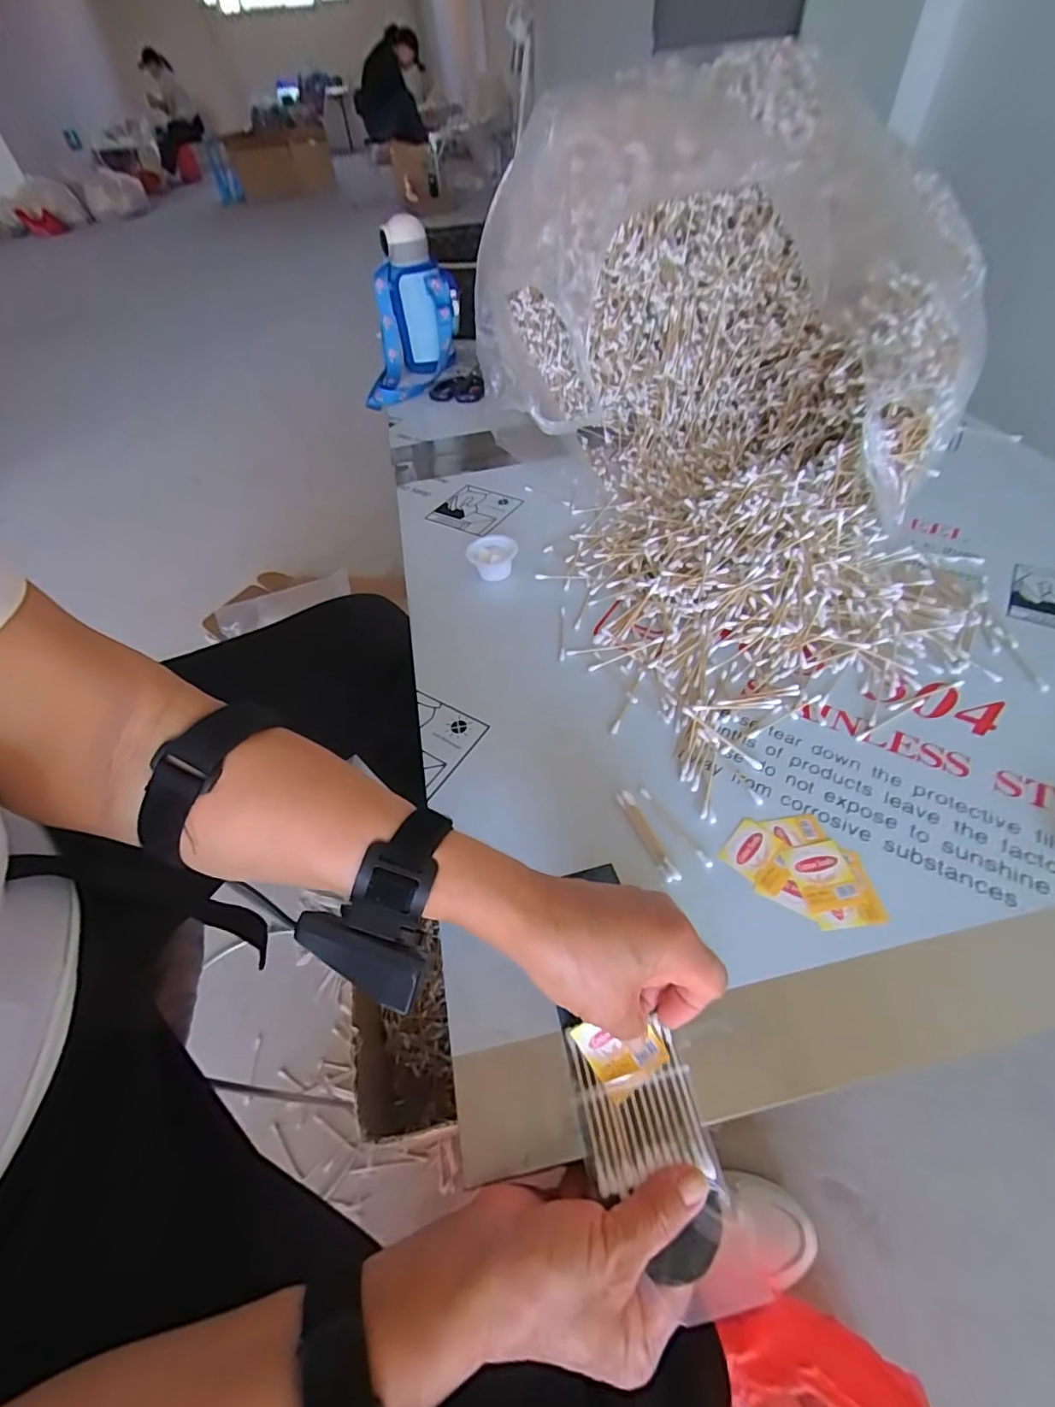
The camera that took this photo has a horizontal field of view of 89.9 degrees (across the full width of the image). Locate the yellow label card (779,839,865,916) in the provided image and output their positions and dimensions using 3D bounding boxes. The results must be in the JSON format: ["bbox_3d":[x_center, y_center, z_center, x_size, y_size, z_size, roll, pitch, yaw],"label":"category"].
[{"bbox_3d":[0.197,0.115,0.352,0.037,0.004,0.045,-10,52,-2],"label":"yellow label card"}]

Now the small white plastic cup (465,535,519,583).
[{"bbox_3d":[-0.037,-0.158,0.578,0.051,0.034,0.054,-3,52,3],"label":"small white plastic cup"}]

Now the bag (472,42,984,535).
[{"bbox_3d":[0.229,-0.482,0.620,0.567,0.325,0.345,31,61,26],"label":"bag"}]

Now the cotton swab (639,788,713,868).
[{"bbox_3d":[0.106,0.088,0.381,0.006,0.004,0.073,-28,55,-16],"label":"cotton swab"}]

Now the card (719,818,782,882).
[{"bbox_3d":[0.155,0.100,0.366,0.030,0.004,0.038,33,62,27],"label":"card"}]

